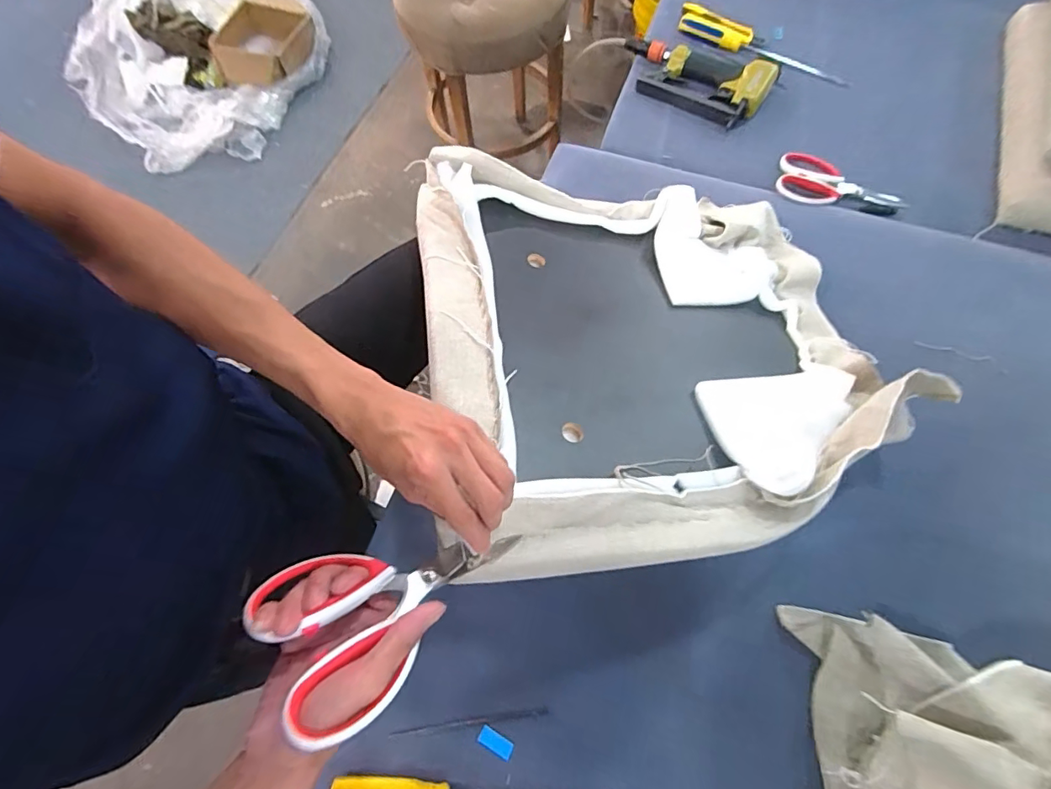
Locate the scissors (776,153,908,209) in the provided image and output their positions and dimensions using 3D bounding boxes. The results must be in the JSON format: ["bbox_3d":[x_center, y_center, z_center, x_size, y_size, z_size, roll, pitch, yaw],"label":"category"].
[{"bbox_3d":[0.471,-0.311,0.761,0.182,0.018,0.083,14,69,8],"label":"scissors"}]

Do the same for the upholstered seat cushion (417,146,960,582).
[{"bbox_3d":[0.150,-0.068,0.543,0.497,0.058,0.452,-2,60,-14],"label":"upholstered seat cushion"}]

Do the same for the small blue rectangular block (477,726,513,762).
[{"bbox_3d":[-0.031,0.354,0.519,0.036,0.004,0.017,26,71,12],"label":"small blue rectangular block"}]

